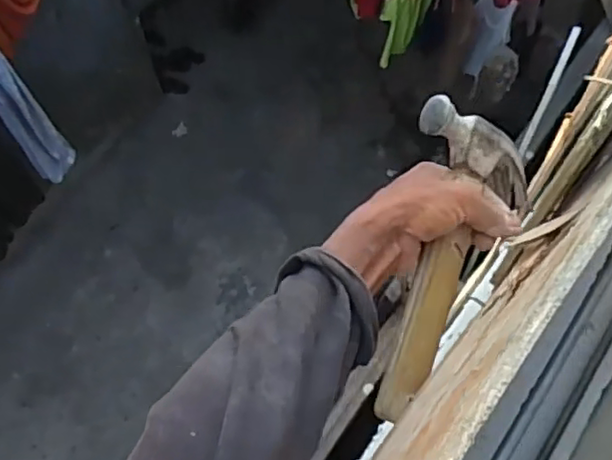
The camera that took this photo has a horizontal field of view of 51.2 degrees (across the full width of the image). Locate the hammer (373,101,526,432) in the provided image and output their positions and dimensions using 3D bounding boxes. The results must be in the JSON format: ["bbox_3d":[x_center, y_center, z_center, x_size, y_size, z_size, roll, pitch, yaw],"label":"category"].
[{"bbox_3d":[0.091,0.014,0.514,0.127,0.032,0.246,42,72,-20],"label":"hammer"}]

